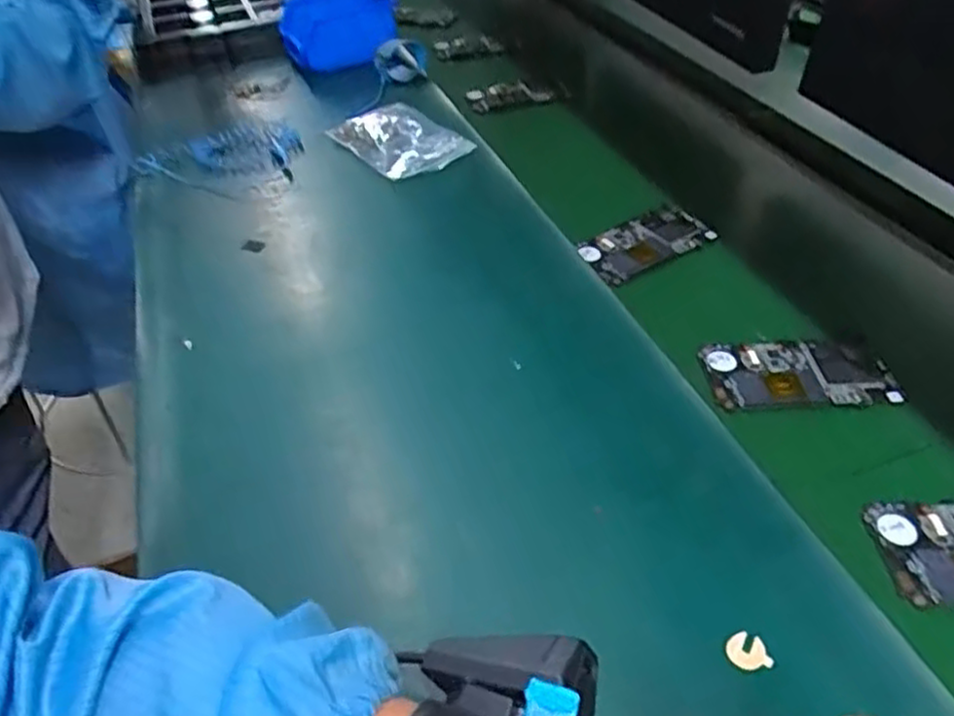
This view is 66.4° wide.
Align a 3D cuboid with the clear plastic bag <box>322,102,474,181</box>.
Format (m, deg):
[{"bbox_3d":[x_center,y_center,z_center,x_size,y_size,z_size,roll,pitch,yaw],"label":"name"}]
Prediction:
[{"bbox_3d":[-0.083,-0.232,0.763,0.098,0.032,0.137,-28,46,-31],"label":"clear plastic bag"}]

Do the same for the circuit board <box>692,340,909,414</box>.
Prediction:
[{"bbox_3d":[0.224,0.011,0.511,0.122,0.010,0.064,0,38,-1],"label":"circuit board"}]

